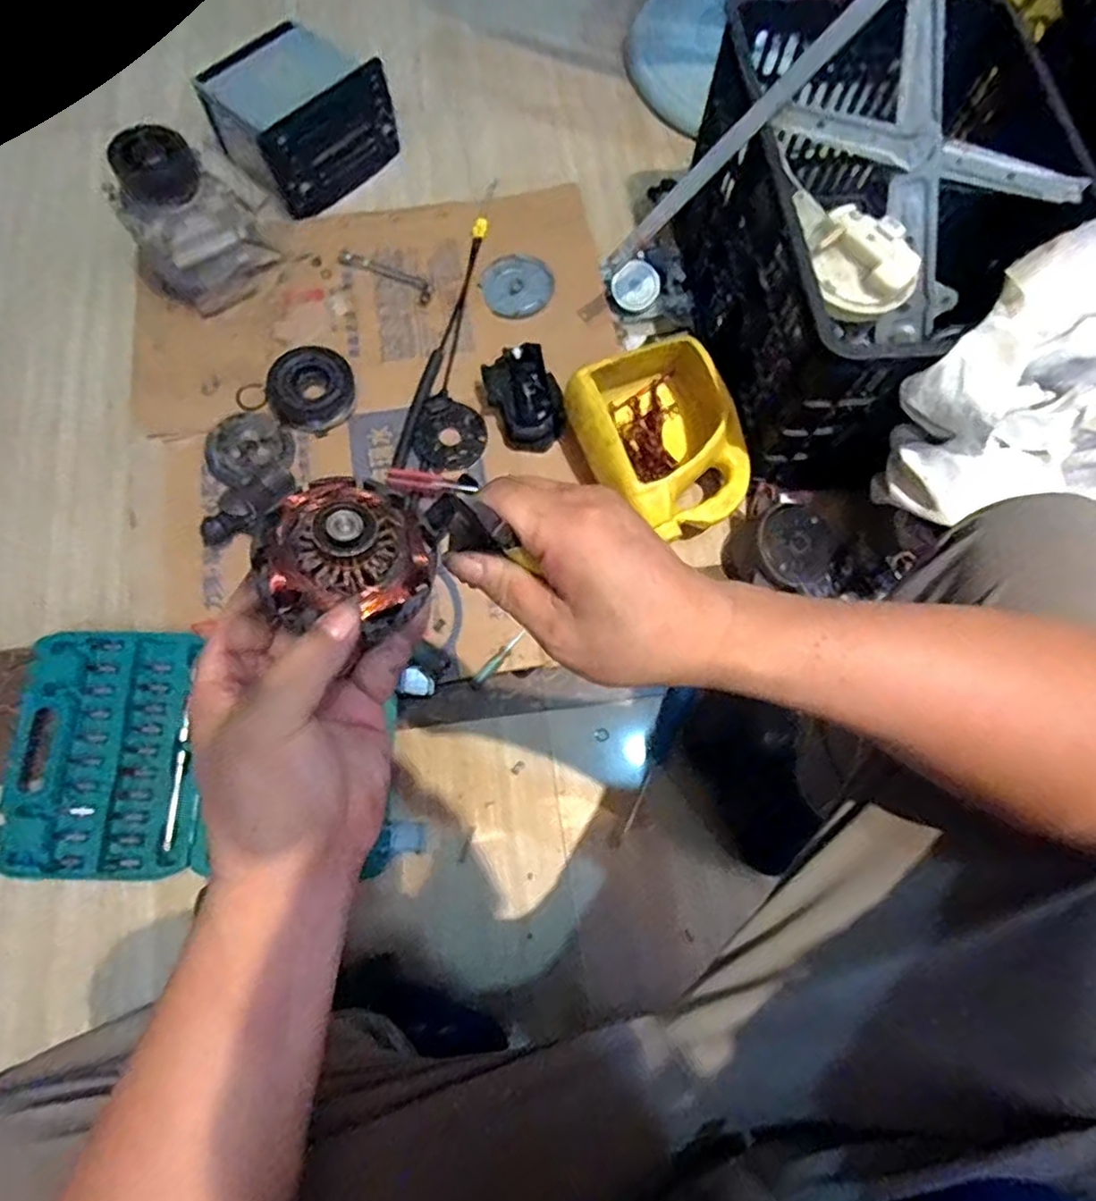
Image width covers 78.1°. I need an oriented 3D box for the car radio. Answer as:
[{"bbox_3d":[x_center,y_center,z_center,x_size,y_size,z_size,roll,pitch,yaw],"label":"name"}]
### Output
[{"bbox_3d":[-0.352,-0.696,0.973,0.210,0.121,0.206,44,76,13],"label":"car radio"}]

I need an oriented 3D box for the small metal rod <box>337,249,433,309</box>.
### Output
[{"bbox_3d":[-0.229,-0.463,0.956,0.149,0.005,0.034,30,76,4],"label":"small metal rod"}]

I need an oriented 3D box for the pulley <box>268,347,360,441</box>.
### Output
[{"bbox_3d":[-0.301,-0.270,0.857,0.107,0.051,0.104,-25,75,-10],"label":"pulley"}]

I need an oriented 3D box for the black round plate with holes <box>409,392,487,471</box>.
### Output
[{"bbox_3d":[-0.126,-0.211,0.856,0.095,0.008,0.092,1,79,-7],"label":"black round plate with holes"}]

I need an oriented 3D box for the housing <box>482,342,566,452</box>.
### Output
[{"bbox_3d":[-0.029,-0.259,0.853,0.081,0.073,0.123,-26,74,-9],"label":"housing"}]

